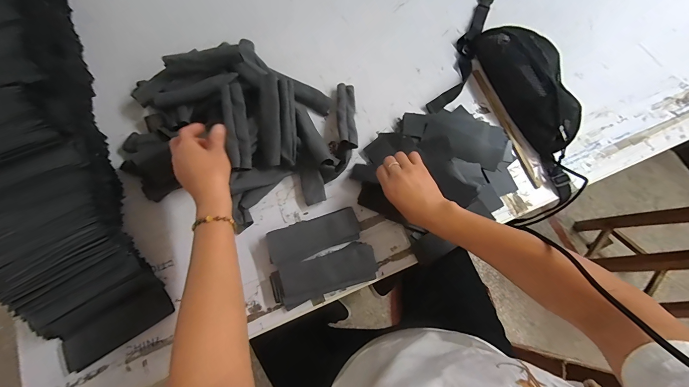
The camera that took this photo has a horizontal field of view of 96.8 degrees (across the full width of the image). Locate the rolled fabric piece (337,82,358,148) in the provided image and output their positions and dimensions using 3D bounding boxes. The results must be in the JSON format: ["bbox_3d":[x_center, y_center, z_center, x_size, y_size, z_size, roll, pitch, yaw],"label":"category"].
[{"bbox_3d":[0.004,-0.148,0.573,0.034,0.017,0.152,-2,59,-1],"label":"rolled fabric piece"}]

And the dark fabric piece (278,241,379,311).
[{"bbox_3d":[-0.024,0.127,0.485,0.152,0.028,0.061,-18,75,-8],"label":"dark fabric piece"}]

